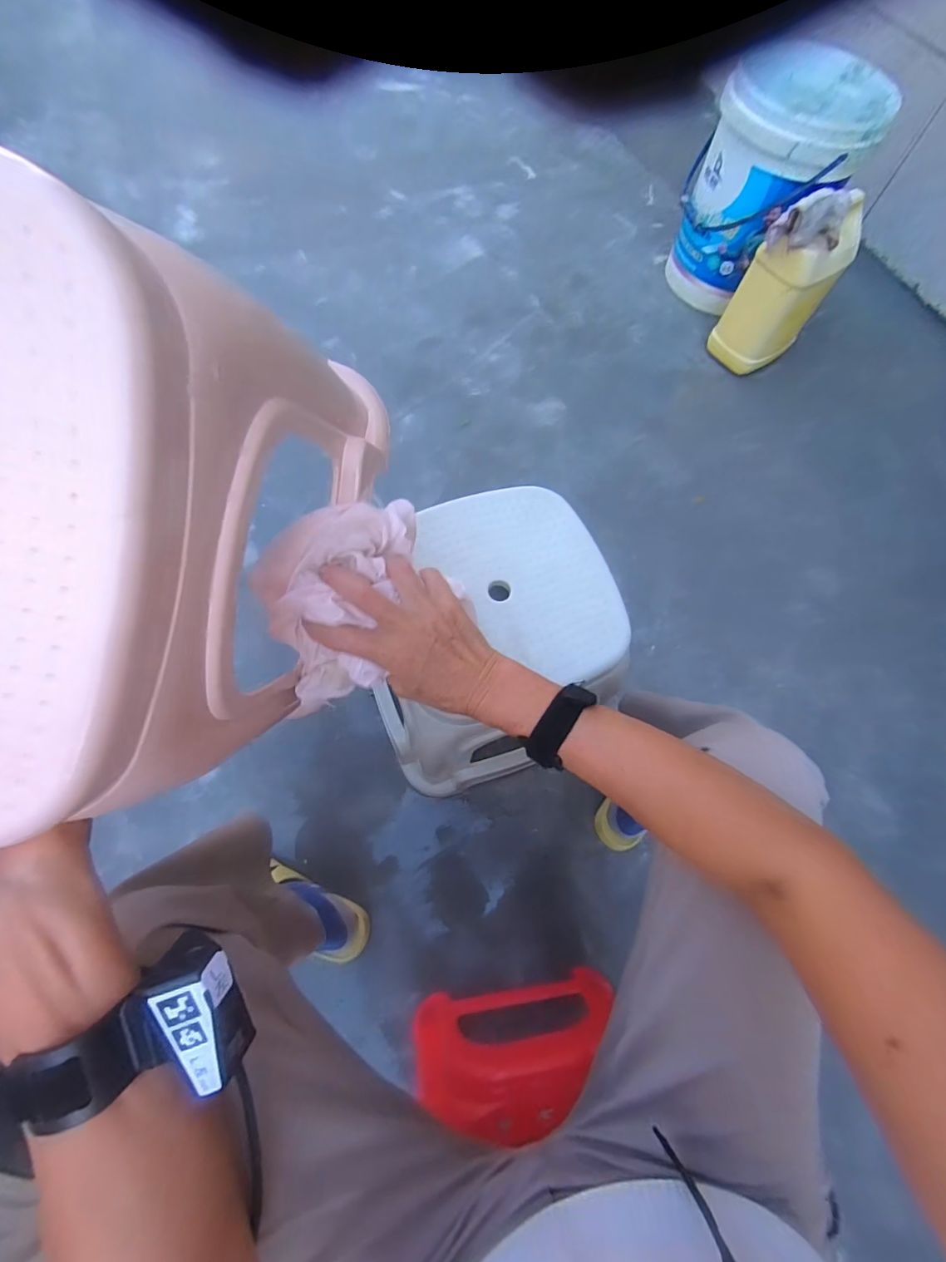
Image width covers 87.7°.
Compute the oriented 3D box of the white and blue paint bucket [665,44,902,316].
[{"bbox_3d":[0.618,-0.925,1.057,0.285,0.343,0.300,1,69,-2],"label":"white and blue paint bucket"}]

